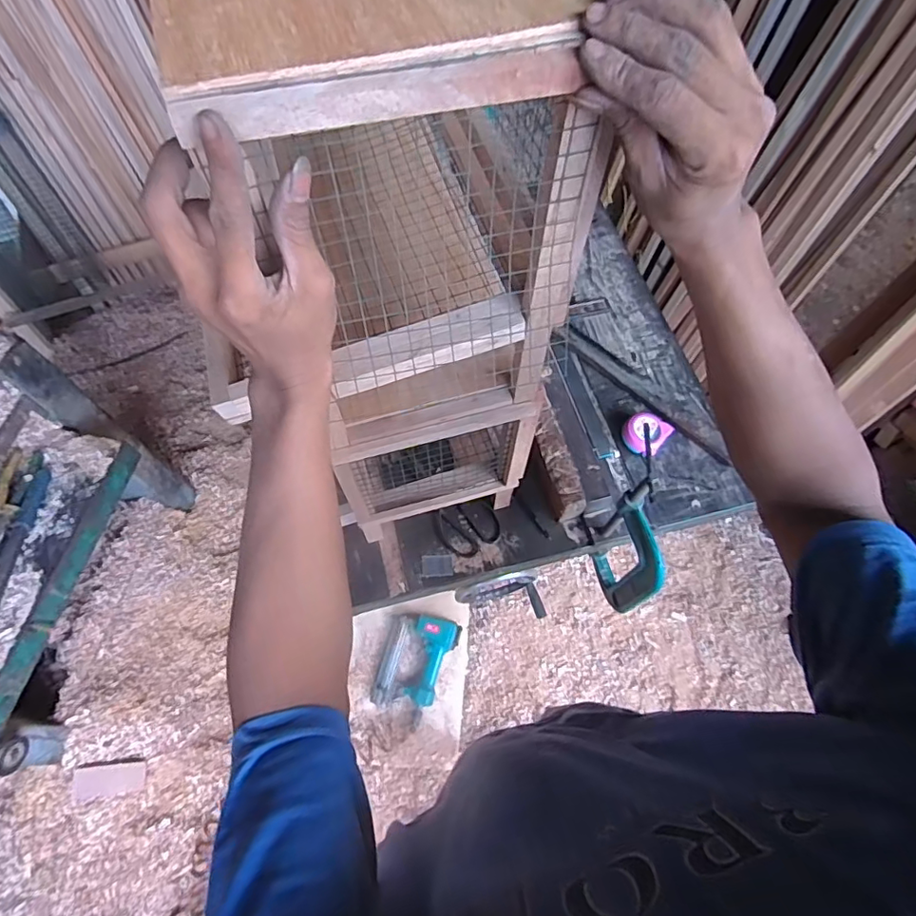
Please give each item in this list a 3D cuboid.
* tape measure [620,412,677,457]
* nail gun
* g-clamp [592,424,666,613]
[{"bbox_3d":[0.296,-0.042,0.857,0.064,0.032,0.064,37,69,17],"label":"tape measure"},{"bbox_3d":[-0.099,0.486,1.294,0.168,0.081,0.206,12,63,6],"label":"nail gun"},{"bbox_3d":[0.223,0.107,0.713,0.029,0.299,0.146,-10,63,-5],"label":"g-clamp"}]

